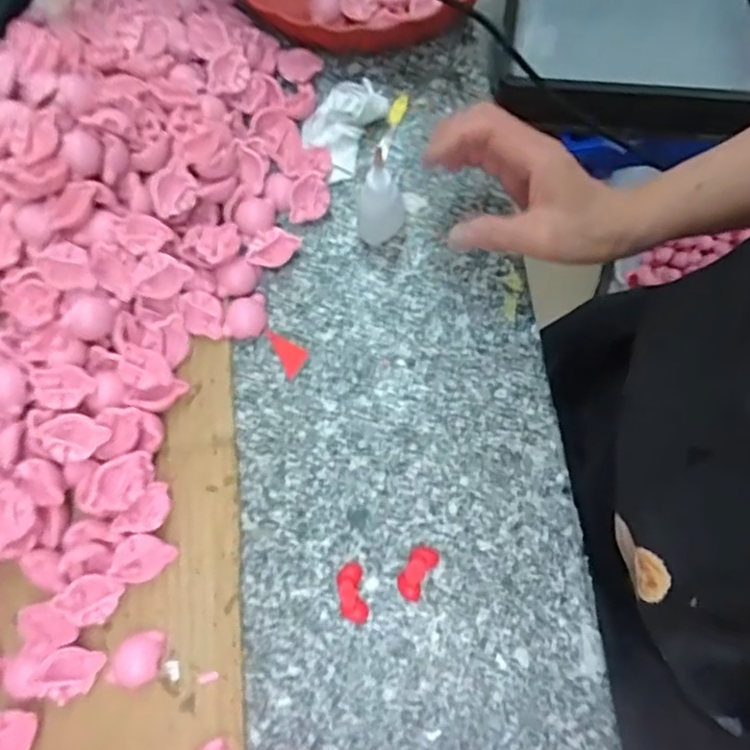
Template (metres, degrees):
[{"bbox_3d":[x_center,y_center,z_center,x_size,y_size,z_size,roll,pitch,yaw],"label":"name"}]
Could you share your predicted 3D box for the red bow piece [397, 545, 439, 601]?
[{"bbox_3d":[0.025,0.117,0.358,0.016,0.011,0.031,28,76,11],"label":"red bow piece"}]

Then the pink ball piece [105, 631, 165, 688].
[{"bbox_3d":[-0.138,0.164,0.347,0.031,0.010,0.027,-5,72,1],"label":"pink ball piece"}]

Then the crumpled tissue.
[{"bbox_3d":[-0.026,-0.190,0.447,0.050,0.026,0.078,23,75,10],"label":"crumpled tissue"}]

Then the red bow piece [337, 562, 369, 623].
[{"bbox_3d":[-0.014,0.129,0.355,0.015,0.015,0.034,-10,72,0],"label":"red bow piece"}]

